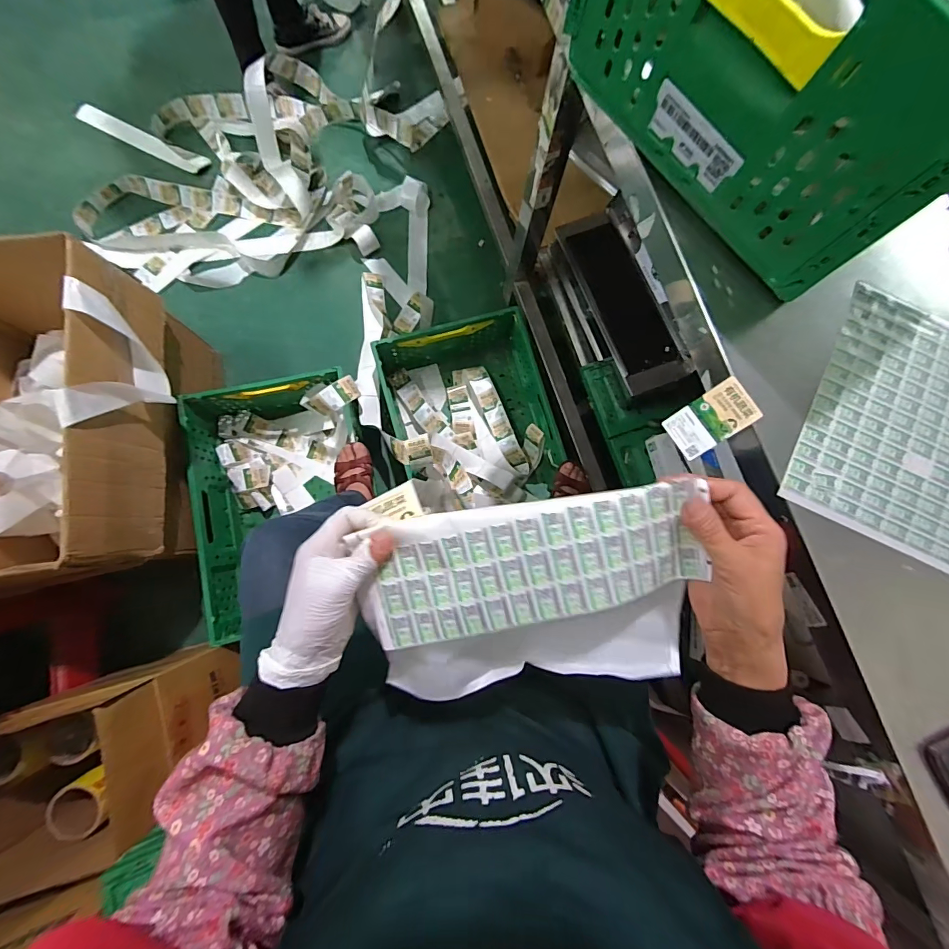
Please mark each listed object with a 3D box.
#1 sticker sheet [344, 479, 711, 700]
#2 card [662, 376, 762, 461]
[{"bbox_3d":[0.051,0.104,0.359,0.280,0.064,0.174,-6,96,5],"label":"sticker sheet"},{"bbox_3d":[0.273,-0.064,0.485,0.089,0.005,0.057,-35,79,21],"label":"card"}]

